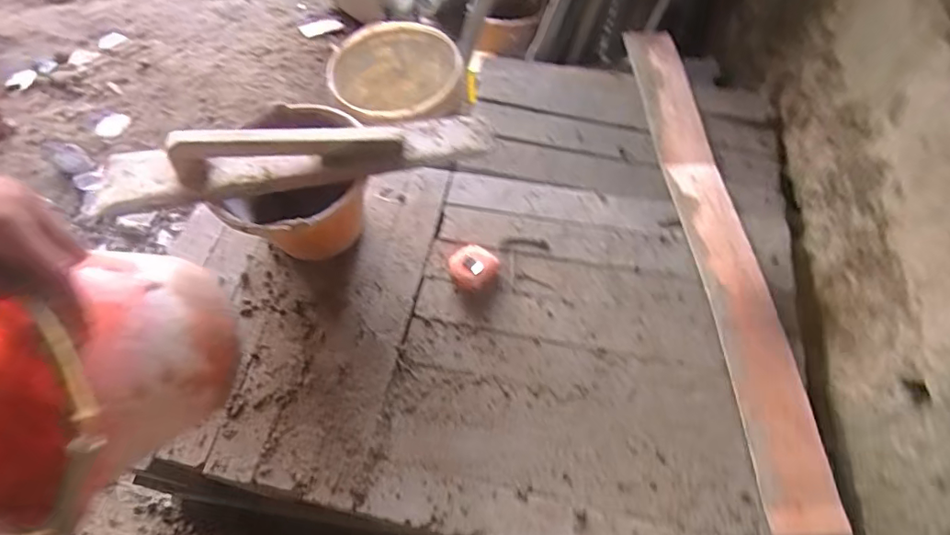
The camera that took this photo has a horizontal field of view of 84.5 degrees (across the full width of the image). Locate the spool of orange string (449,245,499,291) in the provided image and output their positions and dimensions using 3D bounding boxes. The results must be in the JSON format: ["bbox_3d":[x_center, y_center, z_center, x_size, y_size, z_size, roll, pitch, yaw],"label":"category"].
[{"bbox_3d":[-0.003,-0.002,0.866,0.073,0.039,0.076,-33,64,-14],"label":"spool of orange string"}]

